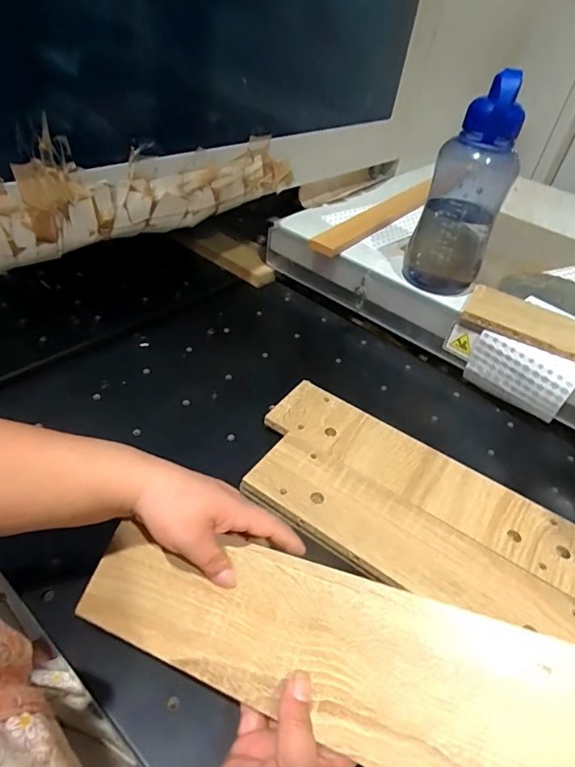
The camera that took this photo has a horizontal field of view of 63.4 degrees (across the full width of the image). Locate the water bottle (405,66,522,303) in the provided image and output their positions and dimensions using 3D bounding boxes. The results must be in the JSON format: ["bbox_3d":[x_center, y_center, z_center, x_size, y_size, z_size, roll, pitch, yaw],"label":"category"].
[{"bbox_3d":[0.234,-0.247,0.609,0.099,0.248,0.108,21,42,13],"label":"water bottle"}]

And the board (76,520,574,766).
[{"bbox_3d":[0.016,0.178,0.325,0.363,0.009,0.106,11,64,24],"label":"board"}]

